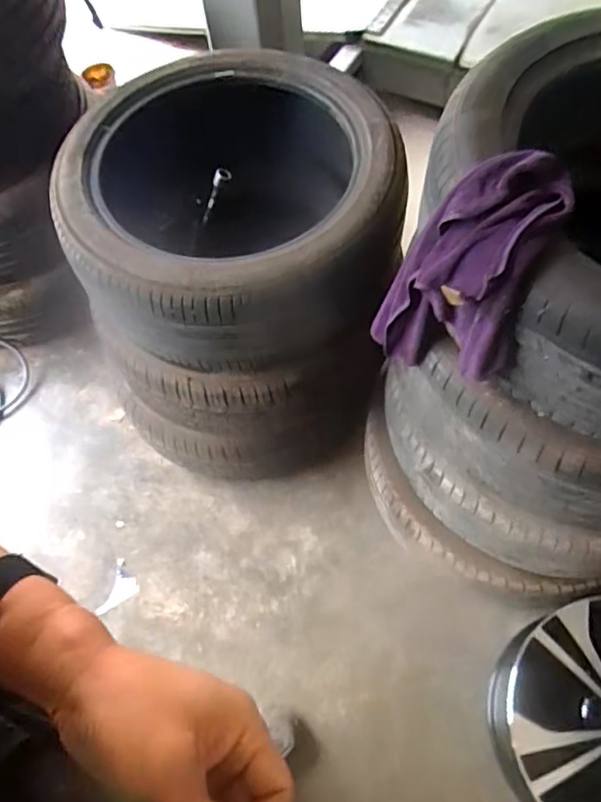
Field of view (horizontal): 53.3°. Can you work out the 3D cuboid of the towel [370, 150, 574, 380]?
[{"bbox_3d":[0.201,-0.151,0.775,0.181,0.296,0.170,29,68,18],"label":"towel"}]

